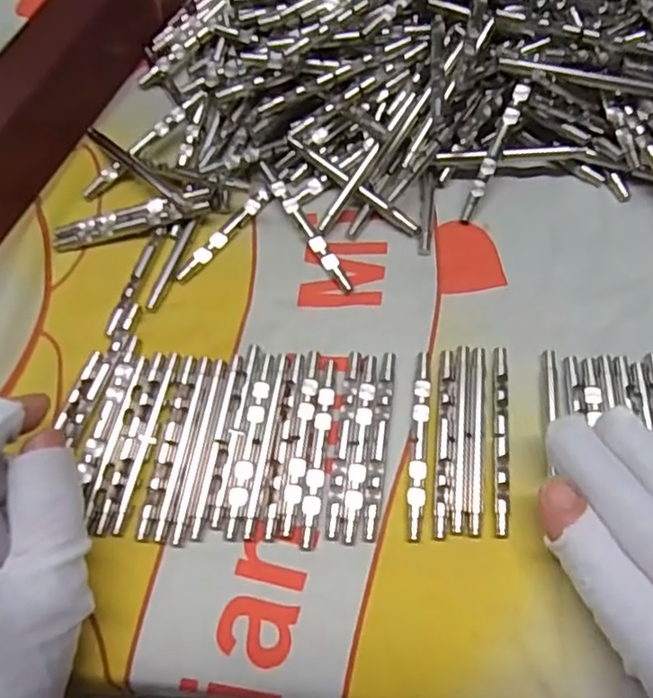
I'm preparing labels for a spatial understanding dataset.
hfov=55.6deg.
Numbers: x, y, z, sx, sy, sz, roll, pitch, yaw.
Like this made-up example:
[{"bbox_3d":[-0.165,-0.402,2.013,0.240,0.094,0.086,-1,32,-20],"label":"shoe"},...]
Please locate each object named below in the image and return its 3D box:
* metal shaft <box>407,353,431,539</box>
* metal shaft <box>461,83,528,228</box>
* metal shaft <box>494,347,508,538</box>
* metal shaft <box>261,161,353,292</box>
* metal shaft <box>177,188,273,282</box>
[{"bbox_3d":[0.034,0.033,0.222,0.006,0.004,0.068,6,70,4],"label":"metal shaft"},{"bbox_3d":[0.068,-0.079,0.253,0.006,0.005,0.058,25,102,10],"label":"metal shaft"},{"bbox_3d":[0.063,0.031,0.221,0.005,0.004,0.068,4,70,3],"label":"metal shaft"},{"bbox_3d":[-0.009,-0.051,0.257,0.006,0.008,0.066,-32,72,-9],"label":"metal shaft"},{"bbox_3d":[-0.043,-0.048,0.259,0.006,0.004,0.053,38,75,14],"label":"metal shaft"}]

